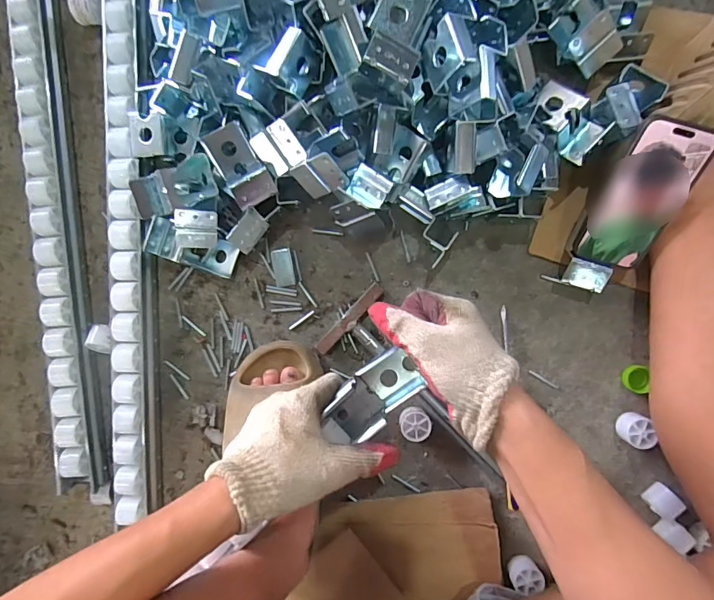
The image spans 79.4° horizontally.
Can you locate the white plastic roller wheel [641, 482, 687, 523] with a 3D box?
[{"bbox_3d":[0.340,0.223,0.481,0.029,0.024,0.035,-44,87,3],"label":"white plastic roller wheel"}]

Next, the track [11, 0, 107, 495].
[{"bbox_3d":[-0.365,-0.160,0.510,0.053,0.052,0.787,-4,90,4],"label":"track"}]

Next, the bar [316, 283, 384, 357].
[{"bbox_3d":[-0.008,0.022,0.502,0.017,0.008,0.103,43,93,3],"label":"bar"}]

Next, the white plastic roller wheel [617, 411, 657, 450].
[{"bbox_3d":[0.314,0.146,0.482,0.031,0.031,0.035,25,92,4],"label":"white plastic roller wheel"}]

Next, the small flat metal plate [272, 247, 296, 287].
[{"bbox_3d":[-0.090,-0.039,0.523,0.024,0.004,0.047,-10,89,4],"label":"small flat metal plate"}]

